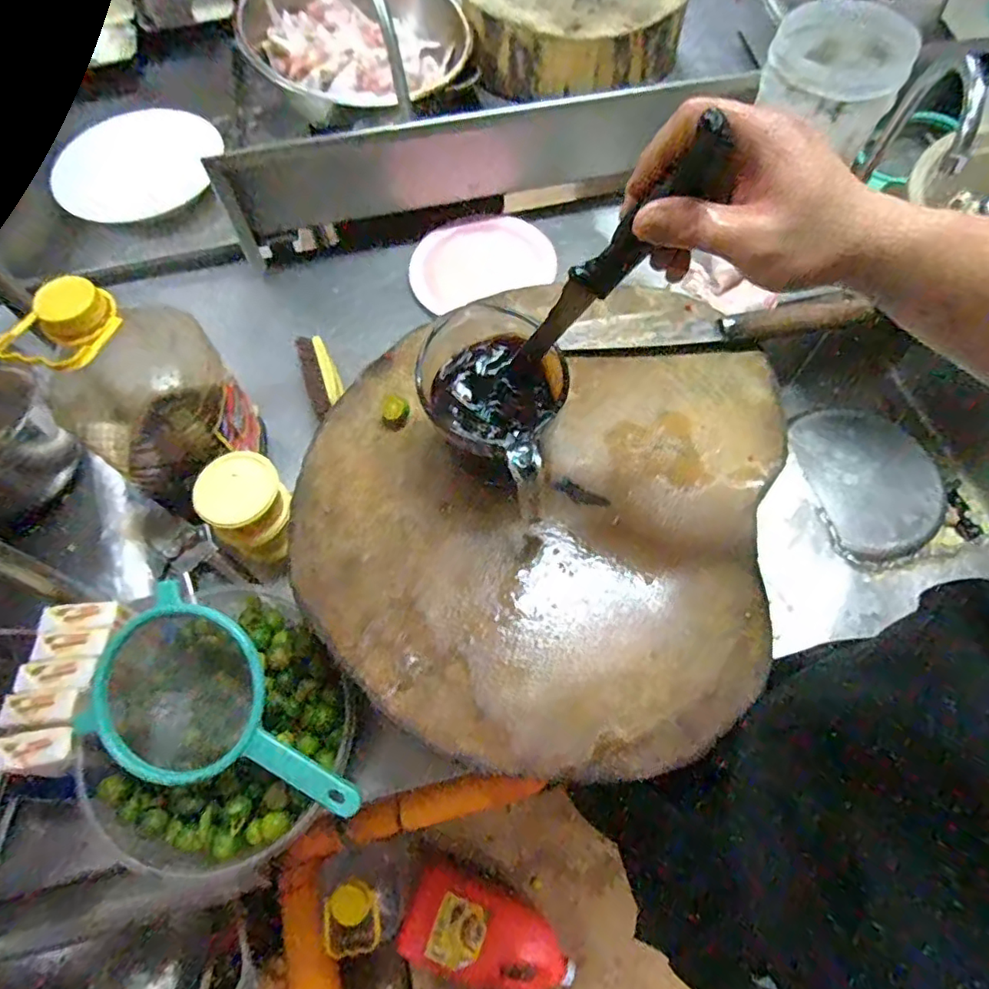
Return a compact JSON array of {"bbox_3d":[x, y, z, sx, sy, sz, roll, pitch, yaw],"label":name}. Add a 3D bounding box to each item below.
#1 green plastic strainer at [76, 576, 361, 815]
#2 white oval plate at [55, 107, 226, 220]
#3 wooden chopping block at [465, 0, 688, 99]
[{"bbox_3d":[-0.222,0.194,0.519,0.254,0.073,0.139,26,88,7],"label":"green plastic strainer"},{"bbox_3d":[-0.564,-0.524,0.925,0.240,0.024,0.210,-4,72,-3],"label":"white oval plate"},{"bbox_3d":[0.140,-0.833,1.013,0.355,0.100,0.298,9,65,5],"label":"wooden chopping block"}]

